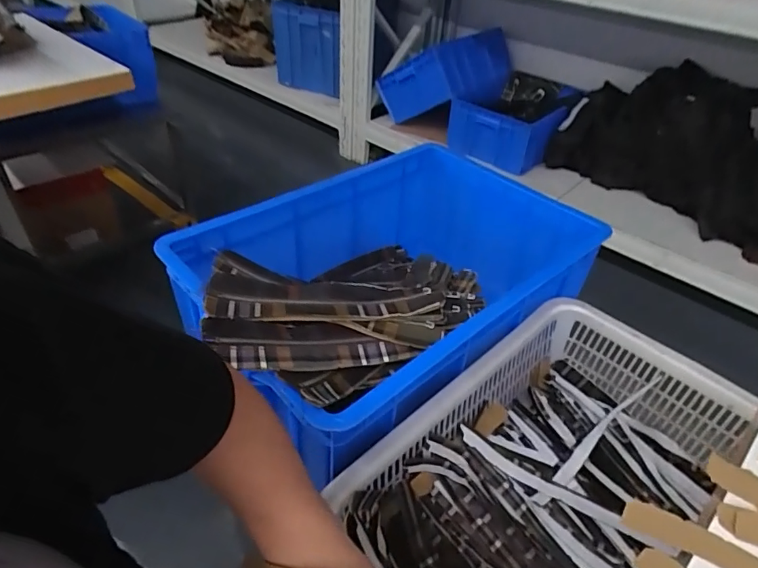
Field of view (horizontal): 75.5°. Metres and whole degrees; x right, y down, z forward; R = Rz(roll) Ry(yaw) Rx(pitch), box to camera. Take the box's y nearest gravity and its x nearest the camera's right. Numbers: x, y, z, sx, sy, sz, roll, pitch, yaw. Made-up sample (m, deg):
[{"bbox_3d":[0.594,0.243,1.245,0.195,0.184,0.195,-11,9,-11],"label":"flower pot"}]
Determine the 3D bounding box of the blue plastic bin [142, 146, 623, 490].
[{"bbox_3d":[0.017,-0.004,0.669,0.504,0.185,0.352,-30,50,-34],"label":"blue plastic bin"}]

